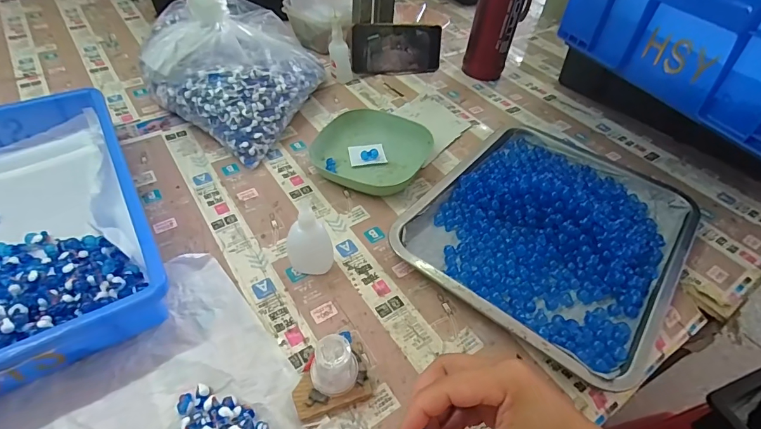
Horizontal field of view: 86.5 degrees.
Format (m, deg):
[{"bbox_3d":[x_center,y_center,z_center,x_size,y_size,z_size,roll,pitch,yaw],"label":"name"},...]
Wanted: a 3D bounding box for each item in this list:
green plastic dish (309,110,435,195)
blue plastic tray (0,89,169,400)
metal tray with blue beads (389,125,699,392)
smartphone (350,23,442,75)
[{"bbox_3d":[-0.012,-0.090,0.548,0.147,0.029,0.134,3,47,-3],"label":"green plastic dish"},{"bbox_3d":[-0.378,0.010,0.404,0.240,0.061,0.369,-23,53,-24],"label":"blue plastic tray"},{"bbox_3d":[0.198,0.007,0.466,0.268,0.043,0.319,31,52,22],"label":"metal tray with blue beads"},{"bbox_3d":[0.030,-0.284,0.697,0.164,0.079,0.007,-9,27,-18],"label":"smartphone"}]

